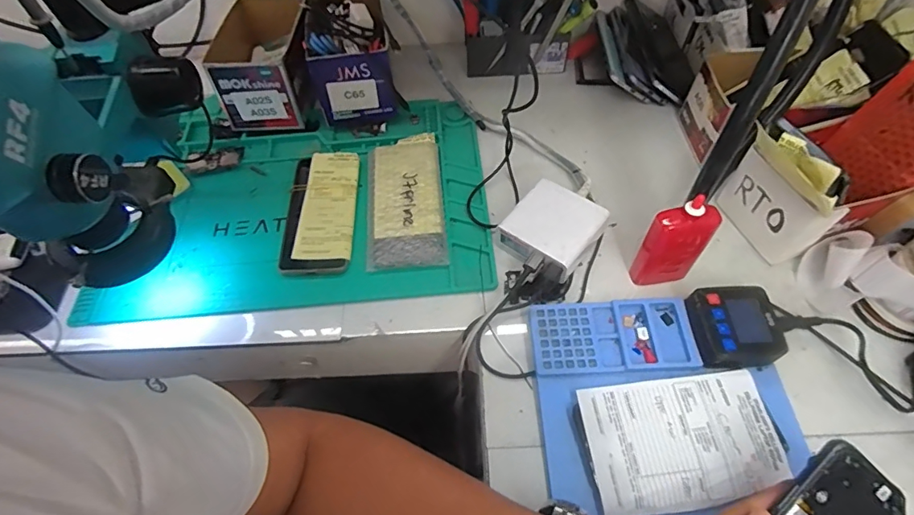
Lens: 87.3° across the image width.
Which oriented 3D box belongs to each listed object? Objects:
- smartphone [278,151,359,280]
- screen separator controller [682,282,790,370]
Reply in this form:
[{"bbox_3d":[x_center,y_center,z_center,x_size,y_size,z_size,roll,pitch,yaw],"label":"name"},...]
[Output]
[{"bbox_3d":[-0.157,-0.053,0.557,0.082,0.015,0.167,-2,57,1],"label":"smartphone"},{"bbox_3d":[0.254,0.064,0.443,0.073,0.022,0.072,-2,57,1],"label":"screen separator controller"}]

